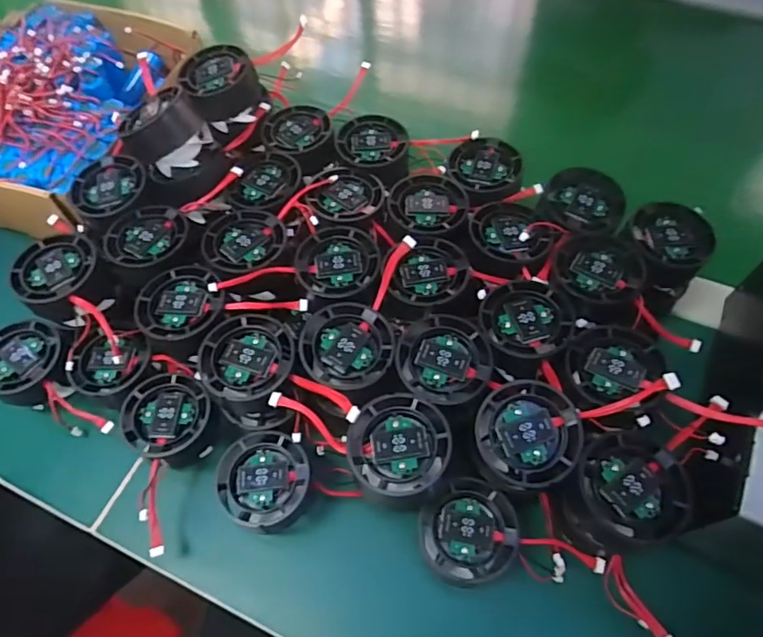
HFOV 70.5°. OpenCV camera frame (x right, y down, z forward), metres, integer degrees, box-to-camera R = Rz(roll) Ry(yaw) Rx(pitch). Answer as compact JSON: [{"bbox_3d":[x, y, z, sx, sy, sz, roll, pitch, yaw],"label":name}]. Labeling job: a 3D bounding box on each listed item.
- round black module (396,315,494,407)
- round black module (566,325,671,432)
[{"bbox_3d":[0.034,0.022,0.301,0.051,0.011,0.049,0,58,1],"label":"round black module"},{"bbox_3d":[0.127,0.030,0.295,0.048,0.020,0.054,-1,58,12],"label":"round black module"}]

